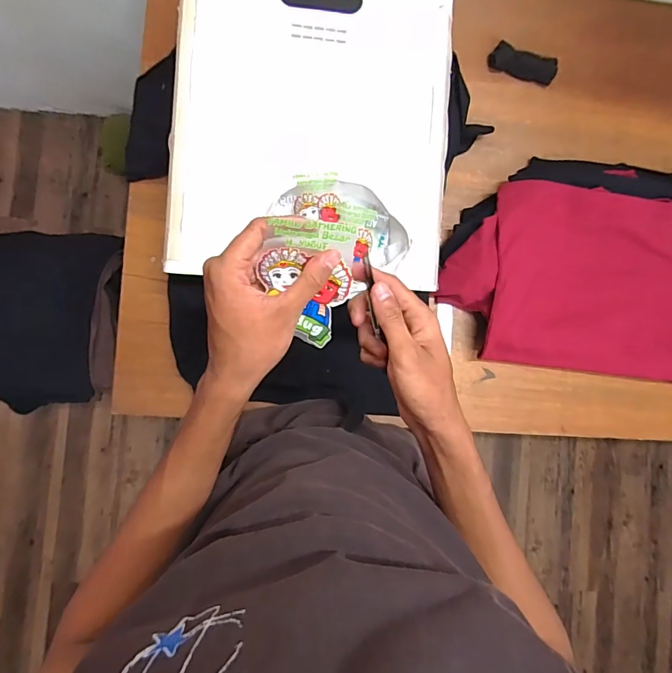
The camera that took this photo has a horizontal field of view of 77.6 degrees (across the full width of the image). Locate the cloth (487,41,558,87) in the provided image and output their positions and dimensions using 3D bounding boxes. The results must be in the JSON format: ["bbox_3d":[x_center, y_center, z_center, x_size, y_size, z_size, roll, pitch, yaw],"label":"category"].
[{"bbox_3d":[0.359,-0.527,0.800,0.132,0.042,0.060,7,86,-5],"label":"cloth"}]

